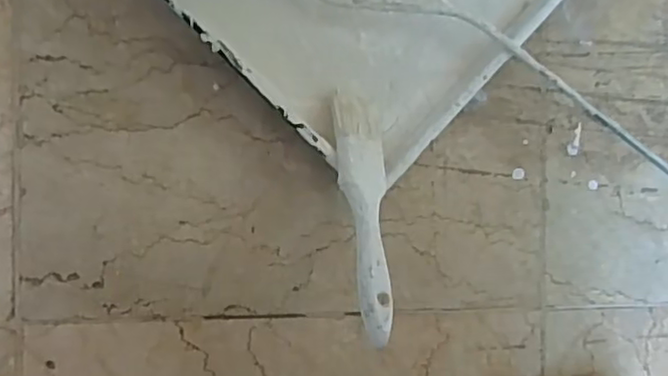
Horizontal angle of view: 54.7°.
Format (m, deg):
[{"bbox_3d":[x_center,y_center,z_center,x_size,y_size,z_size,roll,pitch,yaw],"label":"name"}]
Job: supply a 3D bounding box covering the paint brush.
[{"bbox_3d":[0.022,0.012,0.432,0.036,0.021,0.181,0,63,-9],"label":"paint brush"}]

